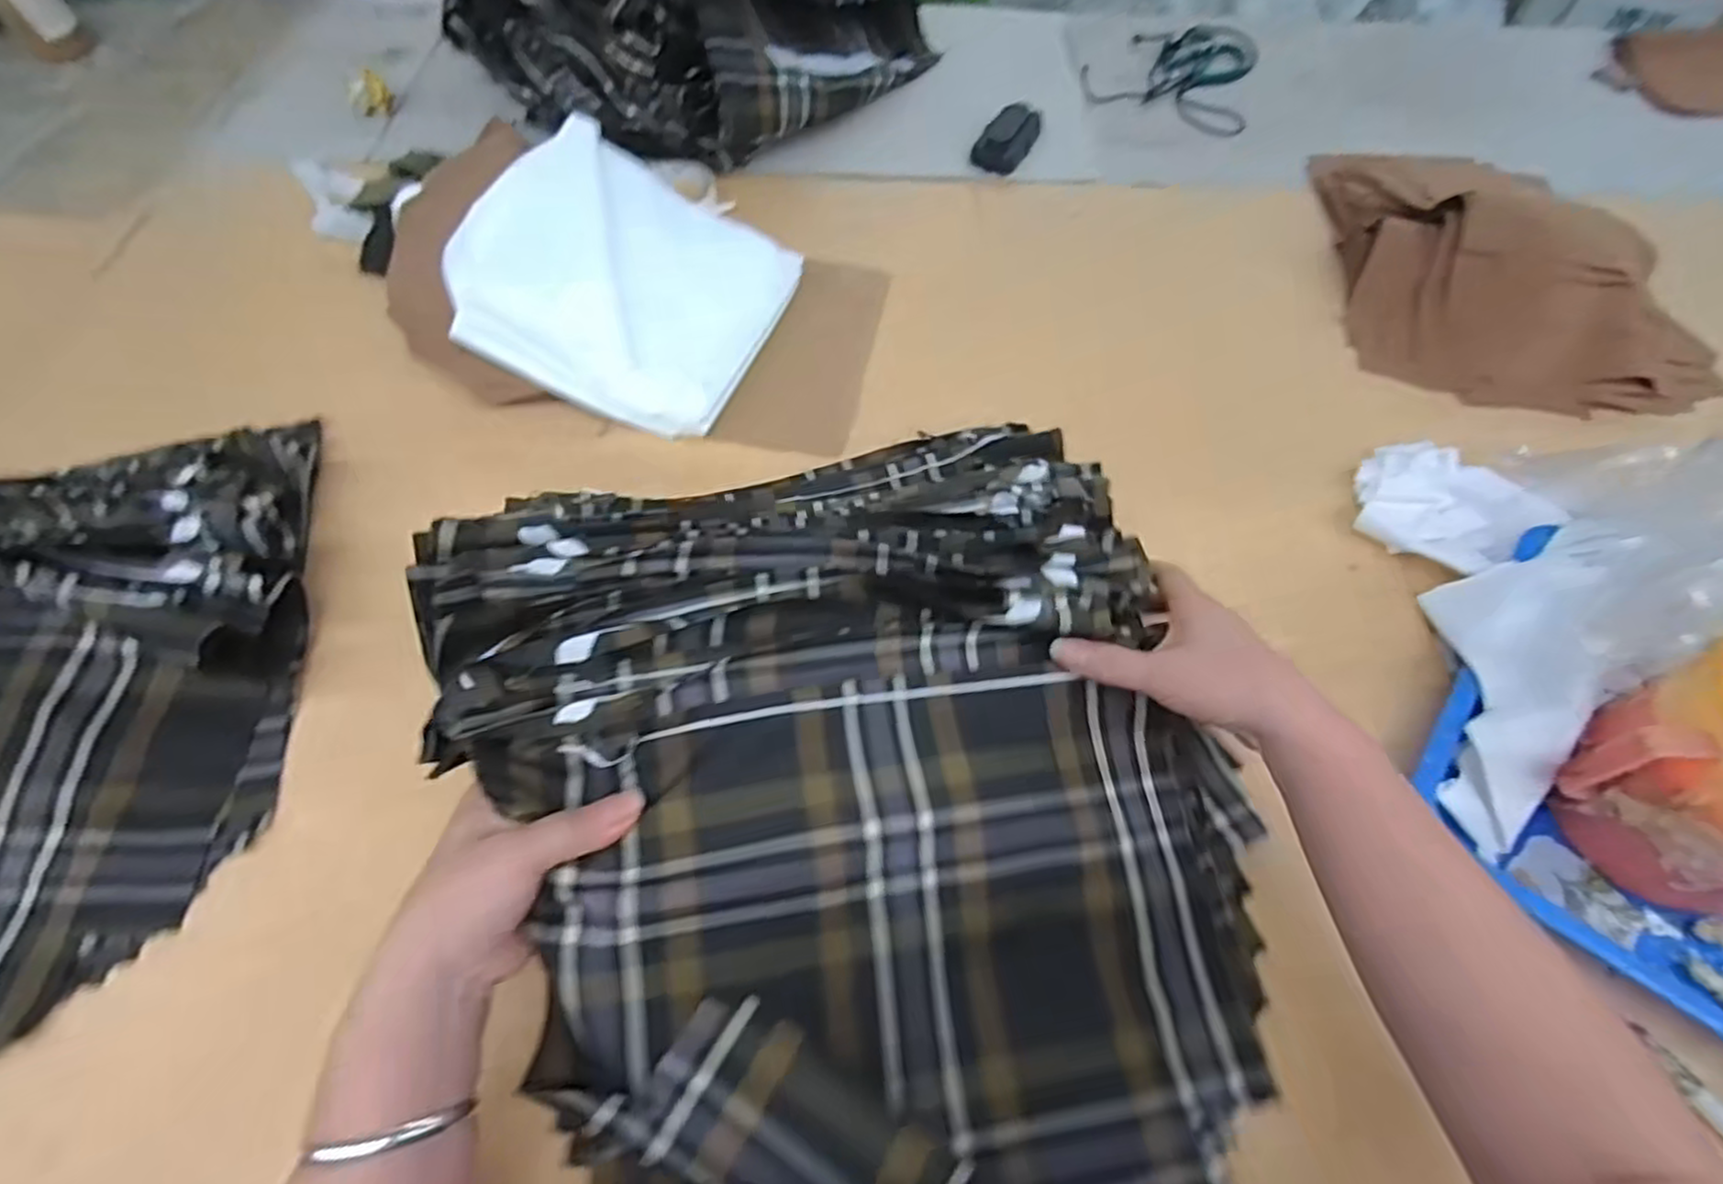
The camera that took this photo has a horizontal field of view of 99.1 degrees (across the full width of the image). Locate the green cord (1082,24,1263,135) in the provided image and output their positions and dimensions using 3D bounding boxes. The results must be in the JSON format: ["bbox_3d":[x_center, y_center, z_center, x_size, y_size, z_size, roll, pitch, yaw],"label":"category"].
[{"bbox_3d":[0.366,-0.620,0.866,0.186,0.018,0.242,18,61,10],"label":"green cord"}]

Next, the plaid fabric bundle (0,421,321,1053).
[{"bbox_3d":[-0.543,0.065,0.422,0.371,0.071,0.358,-8,60,-5],"label":"plaid fabric bundle"}]

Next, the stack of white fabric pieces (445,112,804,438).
[{"bbox_3d":[-0.190,-0.255,0.592,0.227,0.108,0.203,16,60,9],"label":"stack of white fabric pieces"}]

